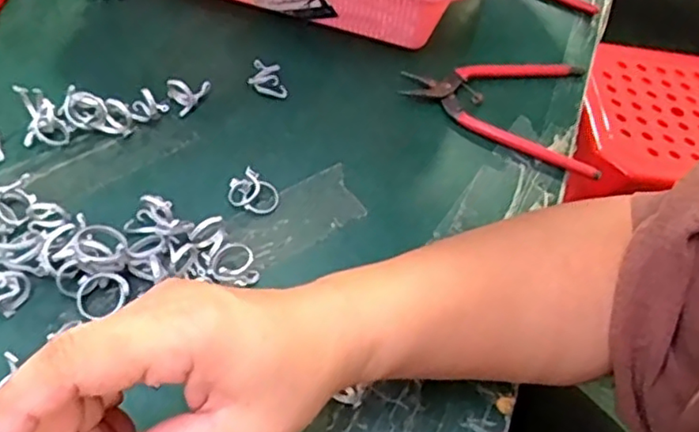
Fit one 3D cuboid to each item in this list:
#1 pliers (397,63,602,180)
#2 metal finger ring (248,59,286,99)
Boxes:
[{"bbox_3d":[0.123,-0.093,0.457,0.147,0.009,0.105,25,53,11],"label":"pliers"},{"bbox_3d":[-0.057,-0.097,0.429,0.027,0.021,0.014,12,52,1],"label":"metal finger ring"}]

